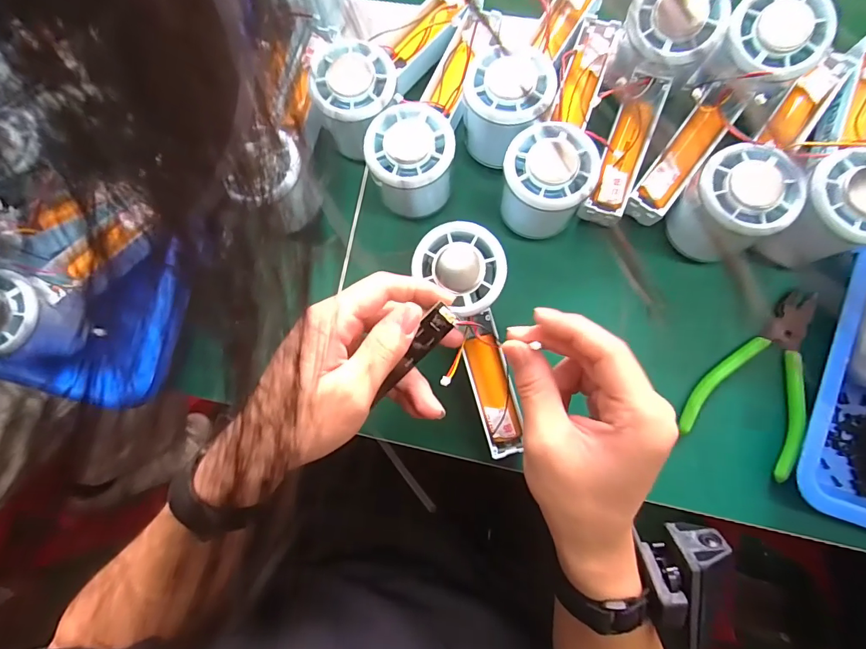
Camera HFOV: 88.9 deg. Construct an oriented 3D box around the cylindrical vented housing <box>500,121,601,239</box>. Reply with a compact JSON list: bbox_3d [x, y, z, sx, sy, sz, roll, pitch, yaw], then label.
[{"bbox_3d":[0.076,-0.096,0.299,0.055,0.057,0.055,-1,84,6],"label":"cylindrical vented housing"}]

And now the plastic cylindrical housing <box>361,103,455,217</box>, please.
[{"bbox_3d":[-0.013,-0.113,0.313,0.055,0.063,0.054,-1,84,6],"label":"plastic cylindrical housing"}]

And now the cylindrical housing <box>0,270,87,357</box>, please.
[{"bbox_3d":[-0.283,-0.005,0.308,0.052,0.058,0.057,7,84,7],"label":"cylindrical housing"}]

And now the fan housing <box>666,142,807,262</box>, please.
[{"bbox_3d":[0.188,-0.076,0.284,0.062,0.055,0.058,-39,81,1],"label":"fan housing"}]

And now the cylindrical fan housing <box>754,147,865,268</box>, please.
[{"bbox_3d":[0.246,-0.069,0.278,0.061,0.056,0.055,-26,82,2],"label":"cylindrical fan housing"}]

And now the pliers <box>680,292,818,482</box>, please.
[{"bbox_3d":[0.218,0.032,0.297,0.067,0.012,0.122,18,86,8],"label":"pliers"}]

